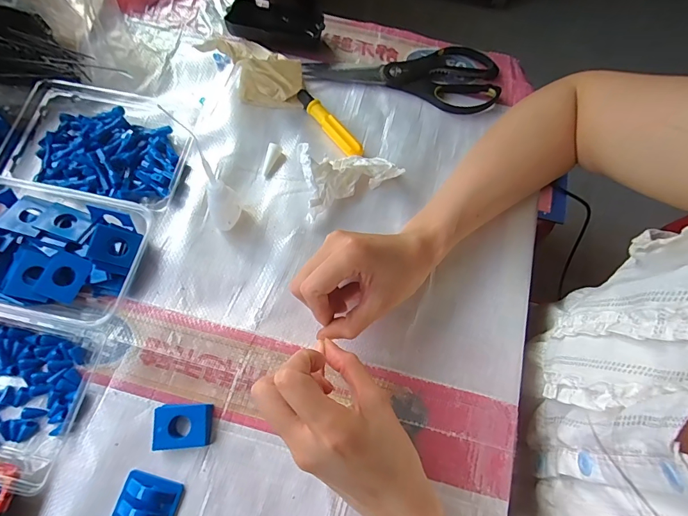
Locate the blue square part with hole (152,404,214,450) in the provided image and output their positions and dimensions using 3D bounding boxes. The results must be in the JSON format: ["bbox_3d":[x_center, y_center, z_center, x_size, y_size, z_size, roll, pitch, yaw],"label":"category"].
[{"bbox_3d":[-0.131,0.137,0.315,0.044,0.013,0.033,-2,70,-3],"label":"blue square part with hole"}]

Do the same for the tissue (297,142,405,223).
[{"bbox_3d":[0.001,-0.087,0.385,0.101,0.045,0.057,-27,73,-11],"label":"tissue"}]

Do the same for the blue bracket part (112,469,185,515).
[{"bbox_3d":[-0.151,0.187,0.296,0.045,0.015,0.034,16,70,3],"label":"blue bracket part"}]

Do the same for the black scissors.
[{"bbox_3d":[0.071,-0.222,0.451,0.216,0.011,0.090,15,70,3],"label":"black scissors"}]

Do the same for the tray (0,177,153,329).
[{"bbox_3d":[-0.262,-0.005,0.343,0.158,0.035,0.112,12,70,2],"label":"tray"}]

